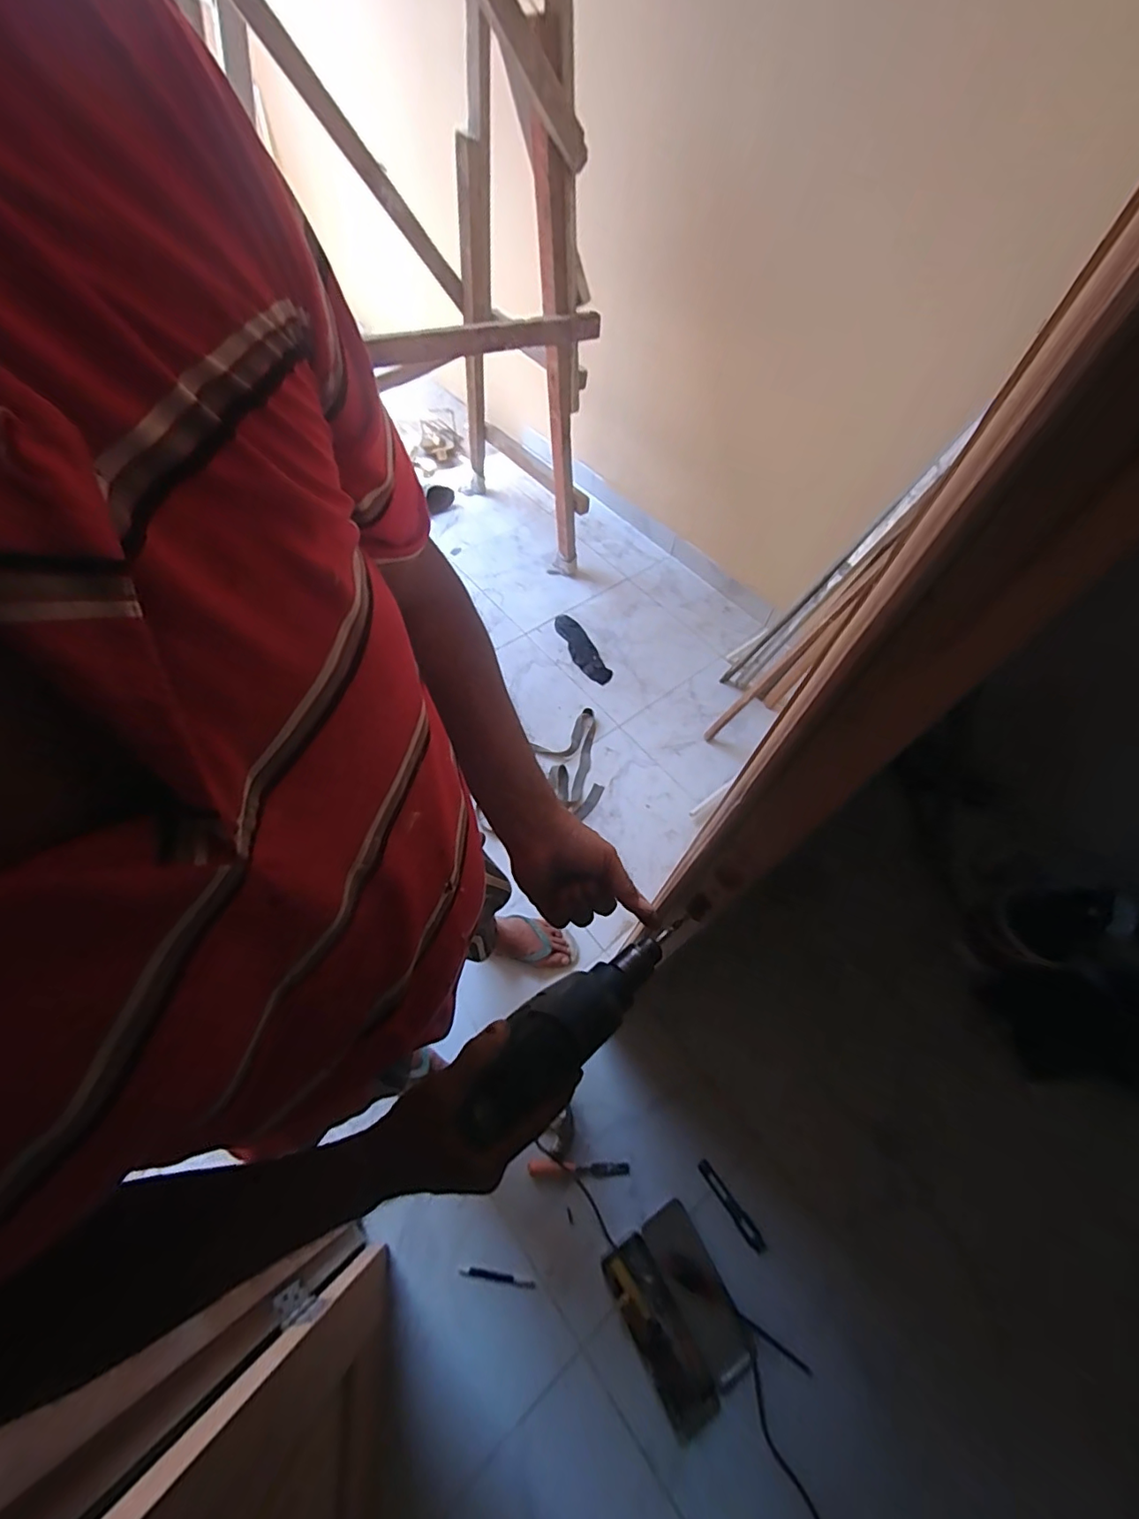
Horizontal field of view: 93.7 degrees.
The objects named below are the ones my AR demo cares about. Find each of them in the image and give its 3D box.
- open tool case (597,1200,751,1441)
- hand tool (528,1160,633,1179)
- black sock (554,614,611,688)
[{"bbox_3d":[0.213,1.060,1.025,0.194,0.032,0.283,-26,65,-18],"label":"open tool case"},{"bbox_3d":[0.021,0.867,1.125,0.212,0.015,0.029,4,60,-2],"label":"hand tool"},{"bbox_3d":[0.040,-0.393,1.892,0.097,0.018,0.331,-25,64,-17],"label":"black sock"}]

